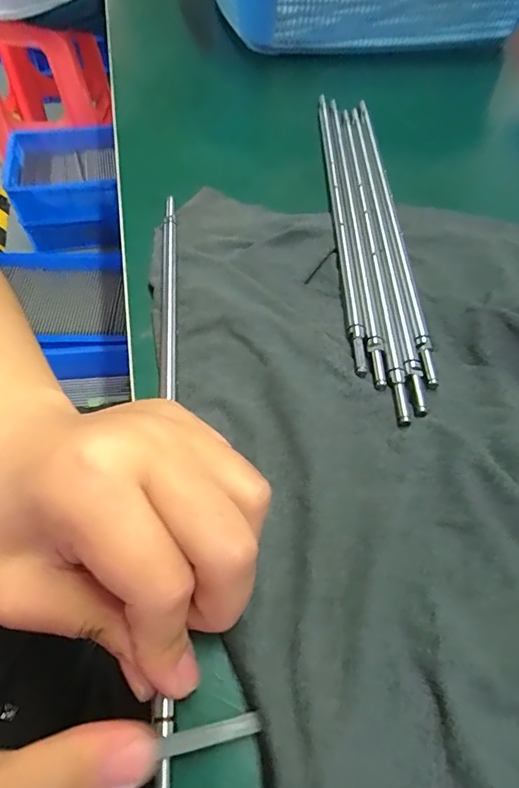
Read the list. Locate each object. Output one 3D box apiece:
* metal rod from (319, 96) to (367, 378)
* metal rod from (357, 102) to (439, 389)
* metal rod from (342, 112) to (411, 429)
[{"bbox_3d":[0.049,-0.117,0.275,0.007,0.007,0.260,1,57,-2],"label":"metal rod"},{"bbox_3d":[0.078,-0.111,0.270,0.011,0.006,0.254,1,57,-2],"label":"metal rod"},{"bbox_3d":[0.065,-0.097,0.262,0.008,0.004,0.265,2,57,-2],"label":"metal rod"}]

